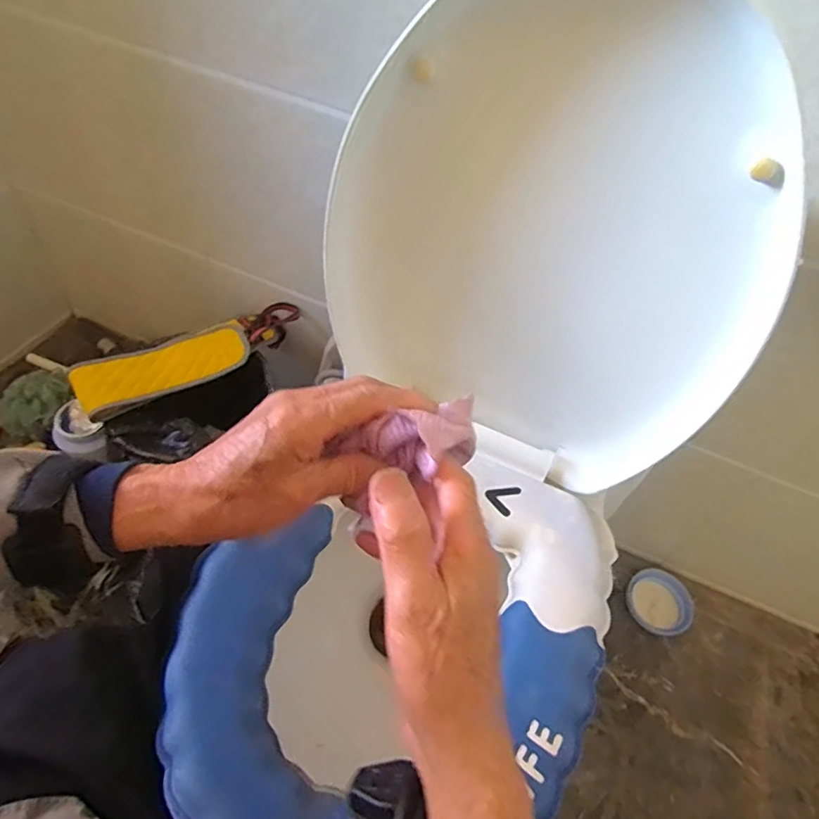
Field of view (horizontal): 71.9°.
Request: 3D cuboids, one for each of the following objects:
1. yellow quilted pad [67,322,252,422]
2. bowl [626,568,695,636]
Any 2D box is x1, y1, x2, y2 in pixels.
[{"bbox_3d":[-0.365,-0.068,0.844,0.246,0.030,0.104,-25,60,-24],"label":"yellow quilted pad"},{"bbox_3d":[0.430,0.330,0.969,0.102,0.028,0.106,3,53,-4],"label":"bowl"}]

